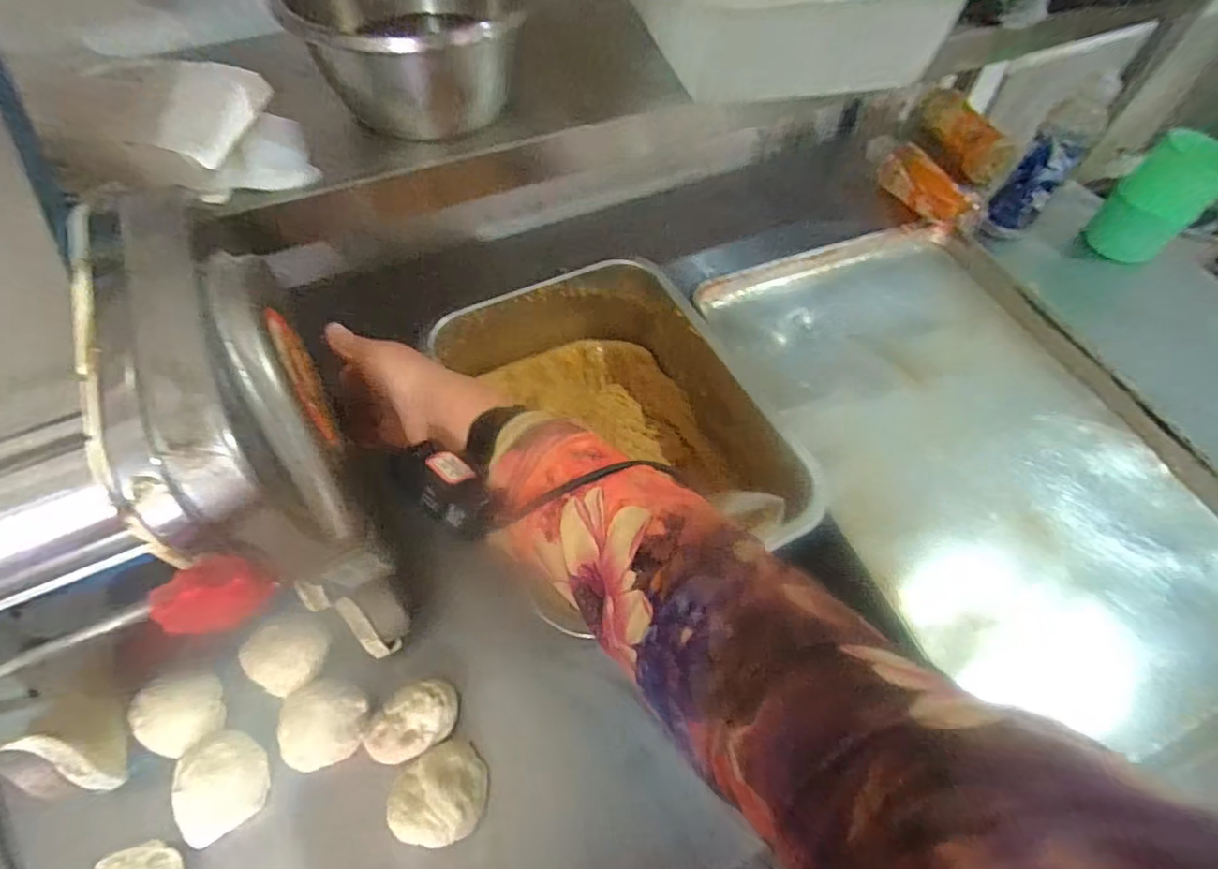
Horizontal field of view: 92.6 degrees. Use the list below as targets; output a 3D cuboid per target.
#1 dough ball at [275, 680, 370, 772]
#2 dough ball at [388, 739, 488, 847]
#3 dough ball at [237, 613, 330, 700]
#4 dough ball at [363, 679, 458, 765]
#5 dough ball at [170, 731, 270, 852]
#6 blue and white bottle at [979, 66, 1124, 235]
[{"bbox_3d":[-0.241,0.245,0.491,0.069,0.038,0.065,1,58,-2],"label":"dough ball"},{"bbox_3d":[-0.137,0.290,0.470,0.072,0.036,0.069,1,58,-2],"label":"dough ball"},{"bbox_3d":[-0.287,0.193,0.514,0.063,0.035,0.062,13,58,6],"label":"dough ball"},{"bbox_3d":[-0.167,0.243,0.493,0.075,0.043,0.053,-24,62,-16],"label":"dough ball"},{"bbox_3d":[-0.312,0.280,0.472,0.061,0.050,0.076,-22,61,-15],"label":"dough ball"},{"bbox_3d":[0.606,-0.377,0.804,0.062,0.209,0.075,31,62,17],"label":"blue and white bottle"}]

